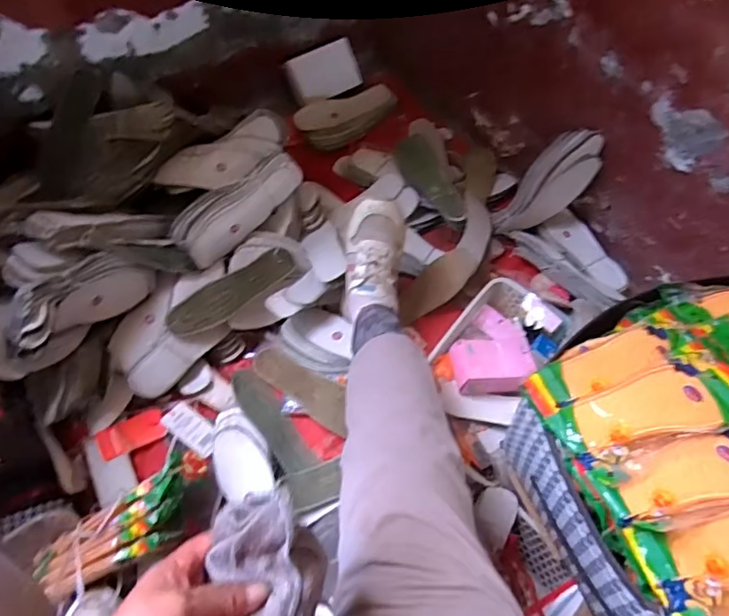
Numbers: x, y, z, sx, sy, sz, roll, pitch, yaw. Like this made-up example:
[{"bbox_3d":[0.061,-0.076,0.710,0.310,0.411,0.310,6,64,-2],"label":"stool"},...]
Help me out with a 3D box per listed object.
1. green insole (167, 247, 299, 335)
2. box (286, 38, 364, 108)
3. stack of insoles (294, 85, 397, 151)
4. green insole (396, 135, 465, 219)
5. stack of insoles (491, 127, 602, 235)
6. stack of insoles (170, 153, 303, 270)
[{"bbox_3d":[-0.208,-0.029,0.855,0.220,0.018,0.065,-37,66,-21],"label":"green insole"},{"bbox_3d":[-0.081,-0.516,1.175,0.175,0.099,0.037,-36,21,-26],"label":"box"},{"bbox_3d":[-0.034,-0.418,1.157,0.231,0.040,0.098,-32,64,-19],"label":"stack of insoles"},{"bbox_3d":[0.119,-0.252,1.013,0.068,0.029,0.213,-15,60,-10],"label":"green insole"},{"bbox_3d":[0.330,-0.219,0.964,0.075,0.225,0.076,3,47,-47],"label":"stack of insoles"},{"bbox_3d":[-0.213,-0.171,0.897,0.084,0.098,0.236,37,65,20],"label":"stack of insoles"}]

